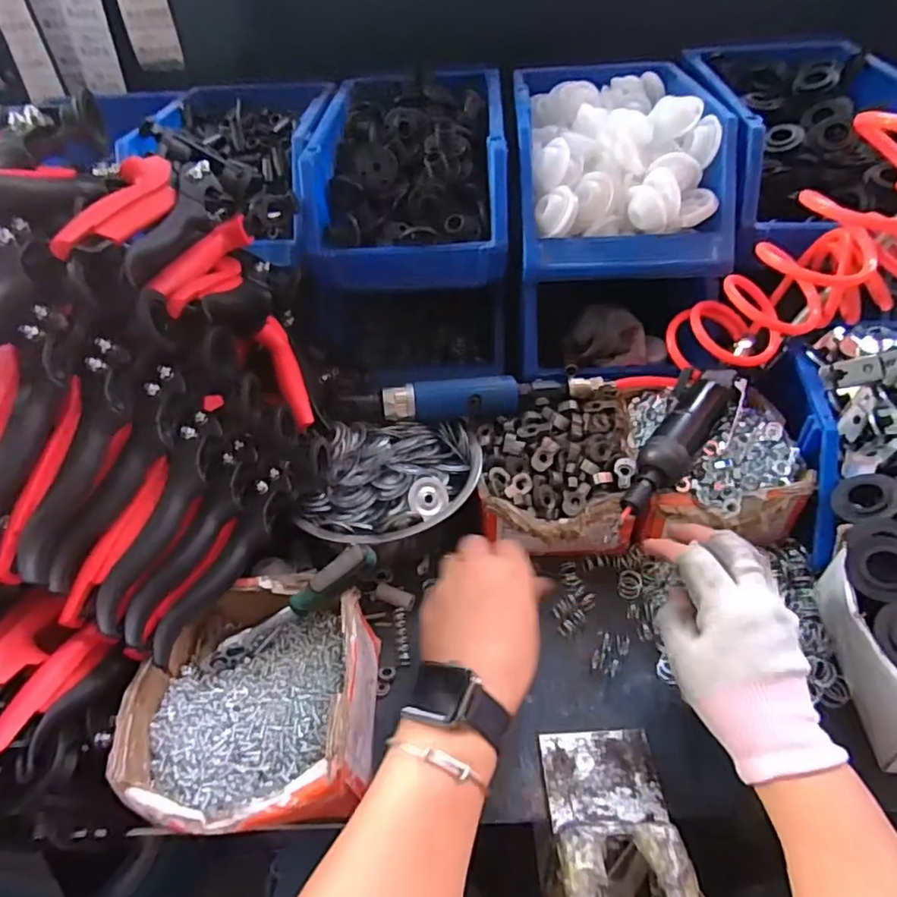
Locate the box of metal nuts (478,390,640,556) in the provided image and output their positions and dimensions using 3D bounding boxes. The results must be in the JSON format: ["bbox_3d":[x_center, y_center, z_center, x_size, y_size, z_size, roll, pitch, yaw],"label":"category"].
[{"bbox_3d":[0.099,0.022,0.532,0.136,0.075,0.162,1,43,5],"label":"box of metal nuts"}]

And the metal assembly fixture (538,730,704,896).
[{"bbox_3d":[0.099,0.237,0.347,0.080,0.028,0.135,-3,43,1],"label":"metal assembly fixture"}]

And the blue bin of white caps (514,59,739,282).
[{"bbox_3d":[0.175,-0.318,0.628,0.194,0.123,0.328,0,43,4],"label":"blue bin of white caps"}]

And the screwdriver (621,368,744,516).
[{"bbox_3d":[0.198,-0.010,0.489,0.047,0.038,0.175,24,50,27],"label":"screwdriver"}]

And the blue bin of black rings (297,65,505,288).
[{"bbox_3d":[-0.038,-0.319,0.650,0.198,0.127,0.328,-1,43,3],"label":"blue bin of black rings"}]

